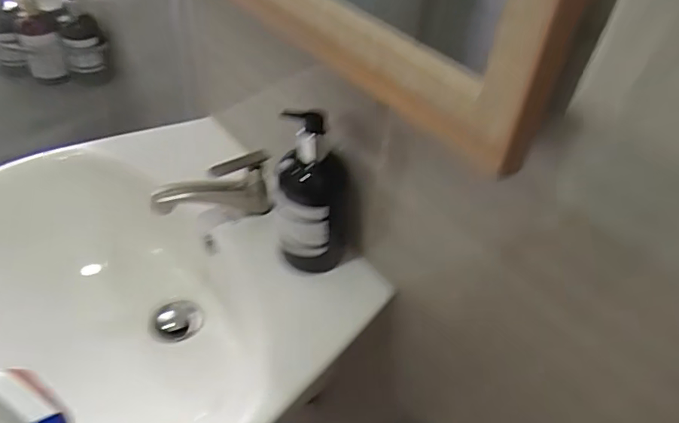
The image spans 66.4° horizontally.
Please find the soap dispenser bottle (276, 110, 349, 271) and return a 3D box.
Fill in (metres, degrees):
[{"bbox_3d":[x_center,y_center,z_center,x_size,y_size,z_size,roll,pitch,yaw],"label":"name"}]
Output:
[{"bbox_3d":[-0.025,-0.015,0.521,0.076,0.175,0.059,6,44,-1],"label":"soap dispenser bottle"}]

